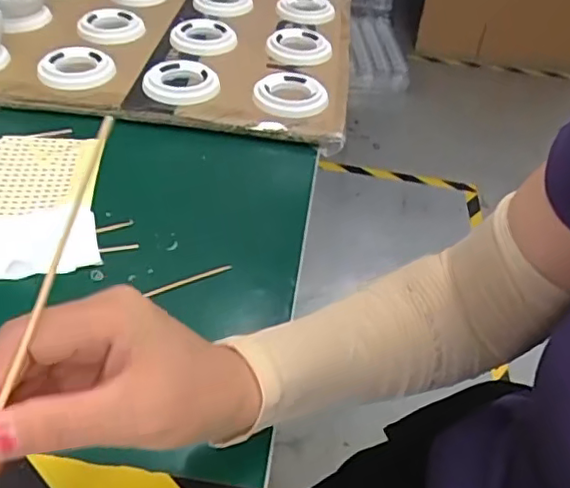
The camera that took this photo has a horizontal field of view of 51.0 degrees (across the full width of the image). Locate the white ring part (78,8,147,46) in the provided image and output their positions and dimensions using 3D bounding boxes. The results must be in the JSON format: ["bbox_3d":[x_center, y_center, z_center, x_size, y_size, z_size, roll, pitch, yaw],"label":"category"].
[{"bbox_3d":[-0.195,-0.244,0.663,0.066,0.011,0.076,-21,49,-26],"label":"white ring part"}]

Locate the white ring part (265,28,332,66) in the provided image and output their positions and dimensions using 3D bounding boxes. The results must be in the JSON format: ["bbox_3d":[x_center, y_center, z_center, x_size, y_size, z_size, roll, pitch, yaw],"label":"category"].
[{"bbox_3d":[0.017,-0.221,0.662,0.067,0.013,0.082,14,43,8],"label":"white ring part"}]

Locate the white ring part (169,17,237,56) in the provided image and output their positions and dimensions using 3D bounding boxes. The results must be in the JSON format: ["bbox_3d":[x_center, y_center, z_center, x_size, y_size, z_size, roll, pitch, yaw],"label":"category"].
[{"bbox_3d":[-0.089,-0.230,0.661,0.070,0.016,0.070,3,43,-3],"label":"white ring part"}]

